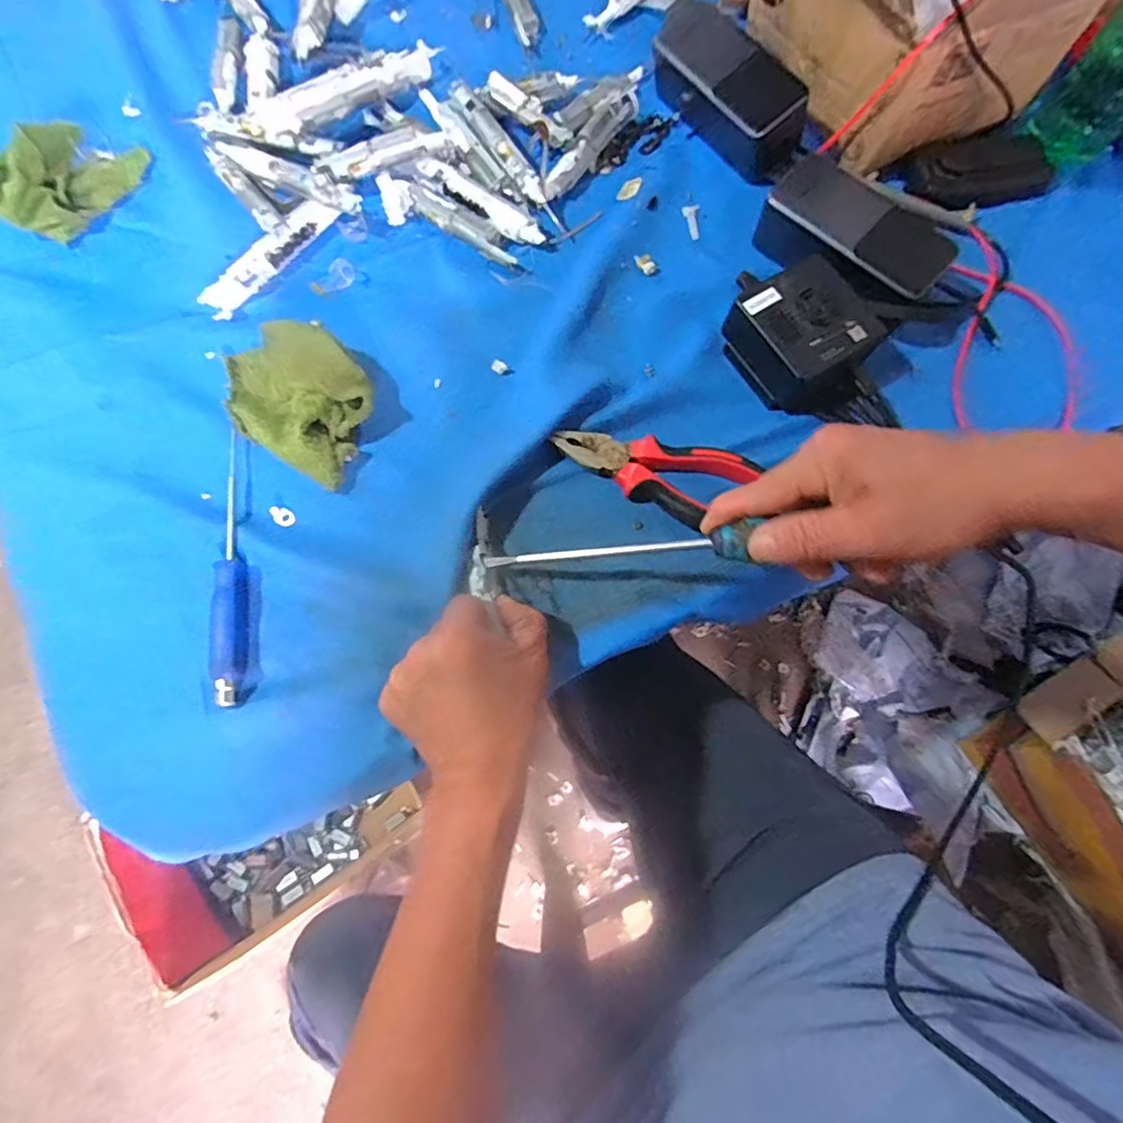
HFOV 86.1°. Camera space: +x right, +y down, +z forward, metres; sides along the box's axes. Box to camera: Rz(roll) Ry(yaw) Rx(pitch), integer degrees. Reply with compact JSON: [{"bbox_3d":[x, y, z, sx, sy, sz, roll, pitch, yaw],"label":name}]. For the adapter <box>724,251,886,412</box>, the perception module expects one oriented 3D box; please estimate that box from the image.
[{"bbox_3d":[0.169,-0.155,0.417,0.083,0.049,0.094,-34,76,-9],"label":"adapter"}]

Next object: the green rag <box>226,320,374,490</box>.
[{"bbox_3d":[-0.188,-0.120,0.418,0.120,0.039,0.084,31,76,9],"label":"green rag"}]

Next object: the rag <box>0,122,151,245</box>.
[{"bbox_3d":[-0.385,-0.299,0.467,0.121,0.045,0.050,-40,77,-11],"label":"rag"}]

